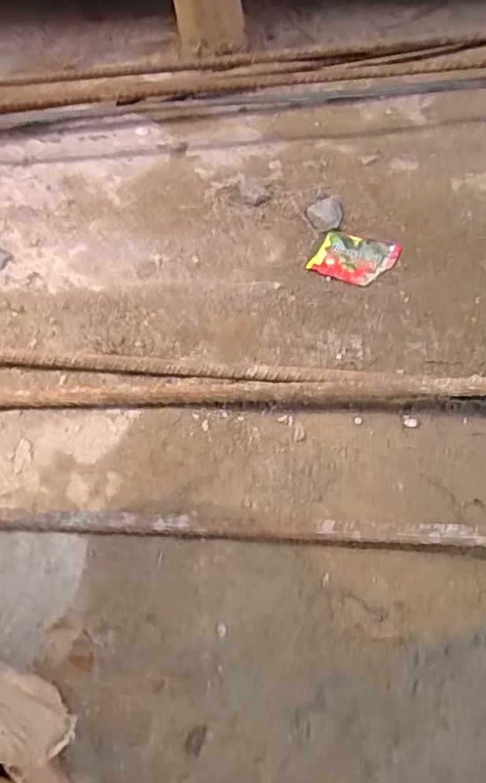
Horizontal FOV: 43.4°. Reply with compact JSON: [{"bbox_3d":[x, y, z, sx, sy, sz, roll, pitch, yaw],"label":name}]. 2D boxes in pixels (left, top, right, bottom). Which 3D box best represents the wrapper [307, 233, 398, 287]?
[{"bbox_3d":[0.093,-0.114,0.511,0.061,0.004,0.057,23,64,20],"label":"wrapper"}]

